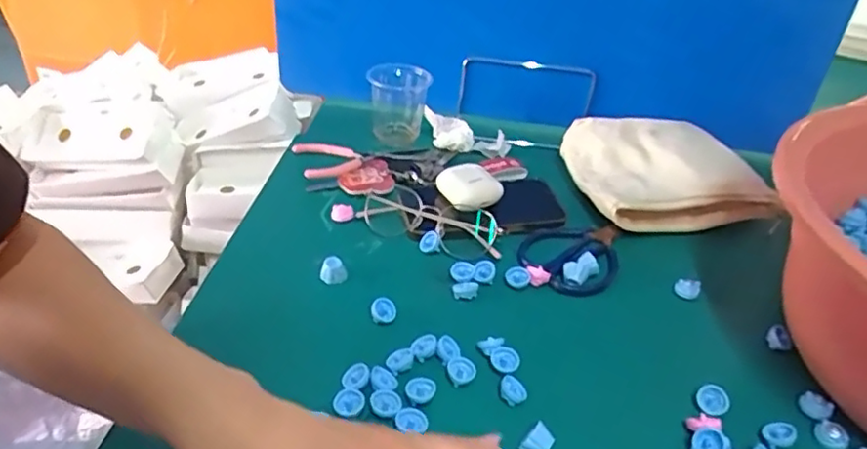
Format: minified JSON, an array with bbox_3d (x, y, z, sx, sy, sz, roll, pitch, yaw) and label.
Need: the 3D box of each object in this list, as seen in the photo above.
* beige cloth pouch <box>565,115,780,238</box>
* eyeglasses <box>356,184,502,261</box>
[{"bbox_3d":[0.219,-0.056,0.610,0.160,0.067,0.138,-3,36,-13],"label":"beige cloth pouch"},{"bbox_3d":[-0.001,-0.004,0.547,0.127,0.027,0.059,18,36,16],"label":"eyeglasses"}]

